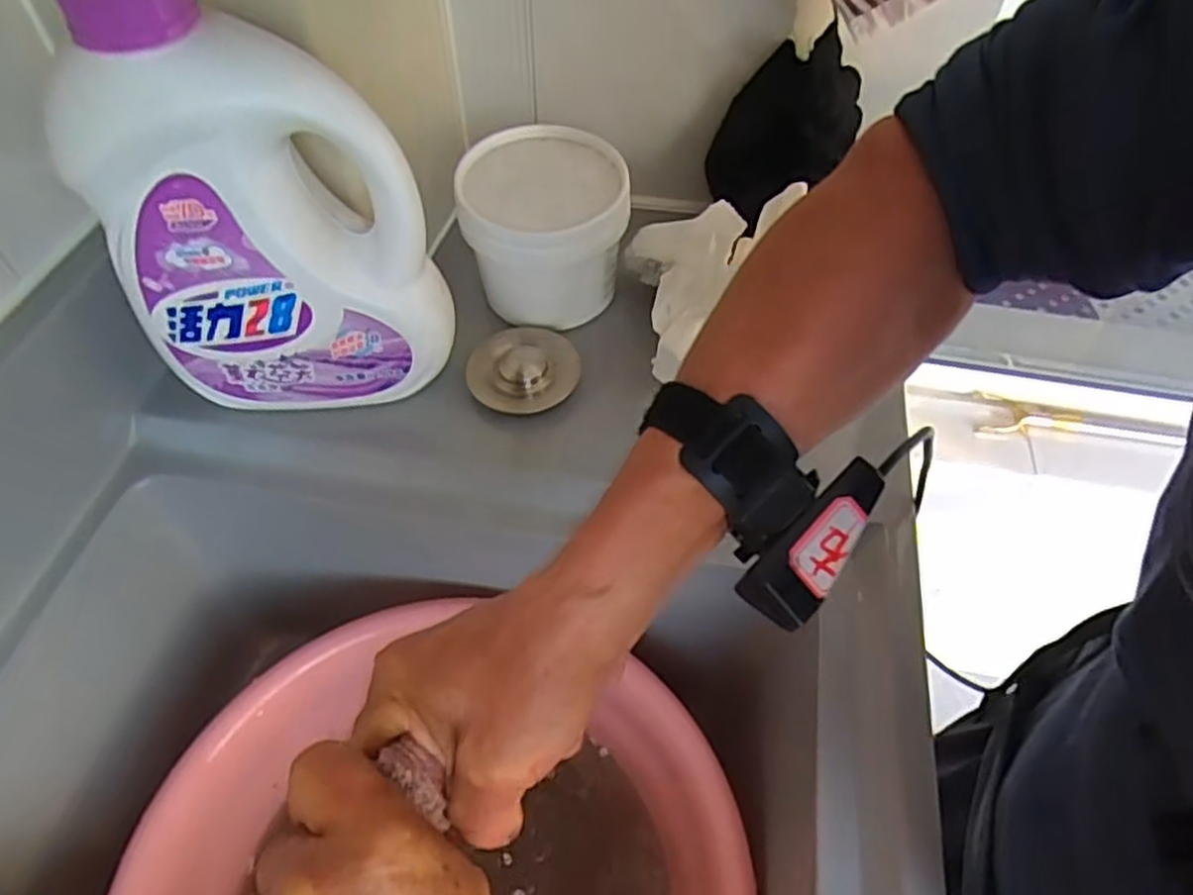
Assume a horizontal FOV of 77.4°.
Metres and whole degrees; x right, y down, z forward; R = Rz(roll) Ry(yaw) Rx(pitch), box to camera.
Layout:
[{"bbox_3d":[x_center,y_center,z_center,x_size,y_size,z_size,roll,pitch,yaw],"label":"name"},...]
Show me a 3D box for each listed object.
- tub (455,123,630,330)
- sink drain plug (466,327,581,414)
[{"bbox_3d":[-0.042,-0.173,0.583,0.118,0.096,0.119,-7,53,-7],"label":"tub"},{"bbox_3d":[-0.055,-0.061,0.561,0.081,0.016,0.074,1,53,-1],"label":"sink drain plug"}]

